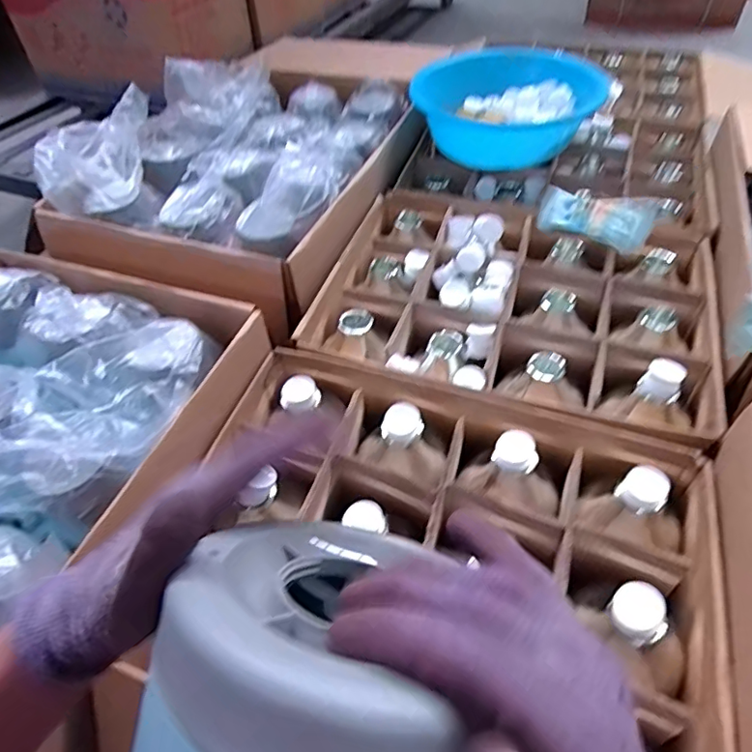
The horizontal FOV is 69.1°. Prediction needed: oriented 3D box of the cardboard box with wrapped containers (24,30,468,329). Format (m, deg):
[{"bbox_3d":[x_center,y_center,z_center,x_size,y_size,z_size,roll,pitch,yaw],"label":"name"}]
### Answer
[{"bbox_3d":[-0.233,-0.494,1.149,0.565,0.203,0.811,15,51,17],"label":"cardboard box with wrapped containers"}]

